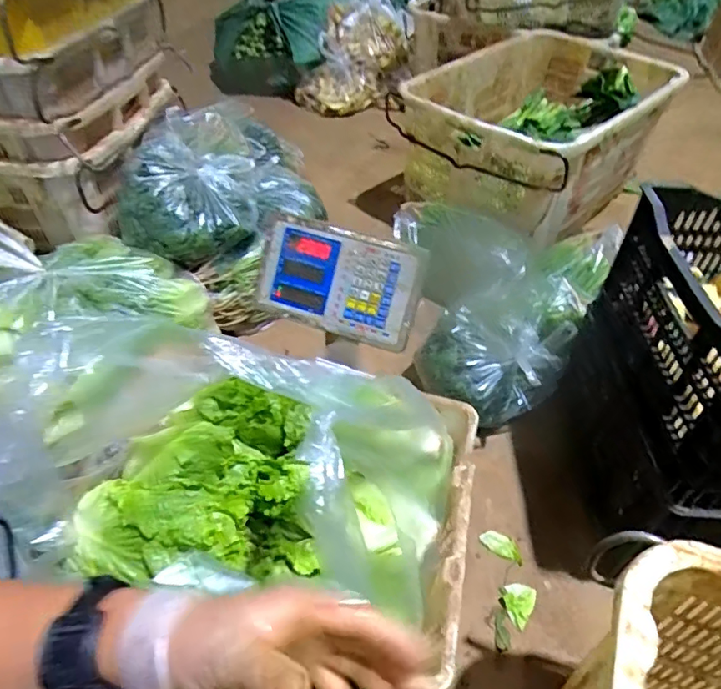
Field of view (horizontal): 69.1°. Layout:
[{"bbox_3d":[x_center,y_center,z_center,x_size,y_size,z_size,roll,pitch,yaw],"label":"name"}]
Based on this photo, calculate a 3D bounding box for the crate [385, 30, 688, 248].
[{"bbox_3d":[0.479,-0.591,1.419,0.510,0.256,0.700,31,53,25],"label":"crate"}]

